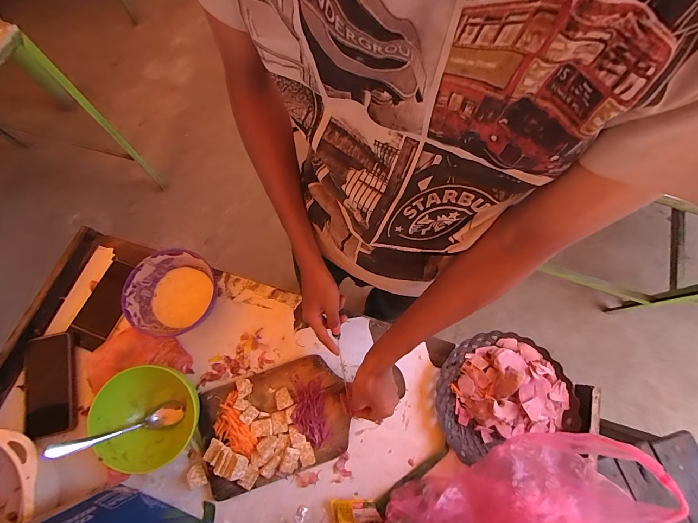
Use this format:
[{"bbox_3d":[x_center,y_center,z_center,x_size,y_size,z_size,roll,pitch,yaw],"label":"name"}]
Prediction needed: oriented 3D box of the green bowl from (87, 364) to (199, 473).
[{"bbox_3d":[-0.307,0.247,0.499,0.138,0.091,0.142,0,74,0],"label":"green bowl"}]

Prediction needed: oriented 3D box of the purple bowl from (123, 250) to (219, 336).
[{"bbox_3d":[-0.311,0.063,0.581,0.147,0.075,0.146,0,74,0],"label":"purple bowl"}]

